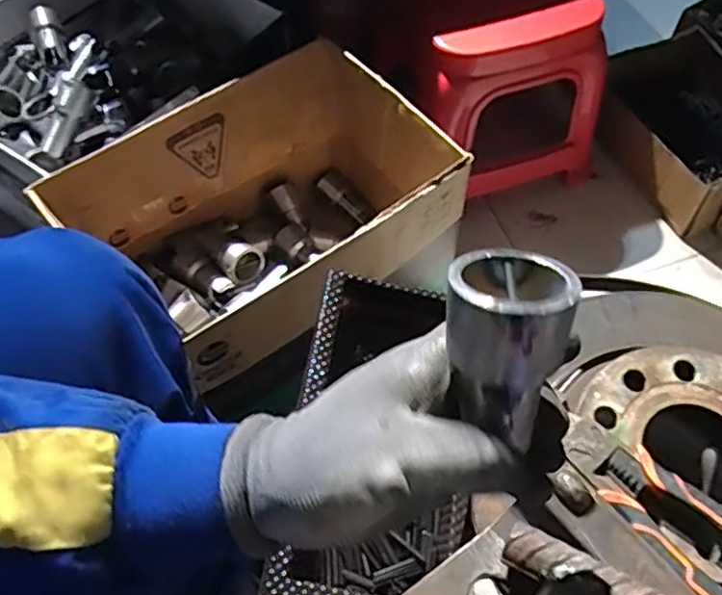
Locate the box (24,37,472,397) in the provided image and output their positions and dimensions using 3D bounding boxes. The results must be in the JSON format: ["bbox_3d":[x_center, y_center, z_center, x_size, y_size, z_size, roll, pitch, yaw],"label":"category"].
[{"bbox_3d":[-0.110,-0.064,0.772,0.371,0.252,0.259,-33,63,-17],"label":"box"}]

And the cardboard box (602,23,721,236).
[{"bbox_3d":[0.469,-0.236,0.963,0.214,0.135,0.269,-21,60,-11],"label":"cardboard box"}]

